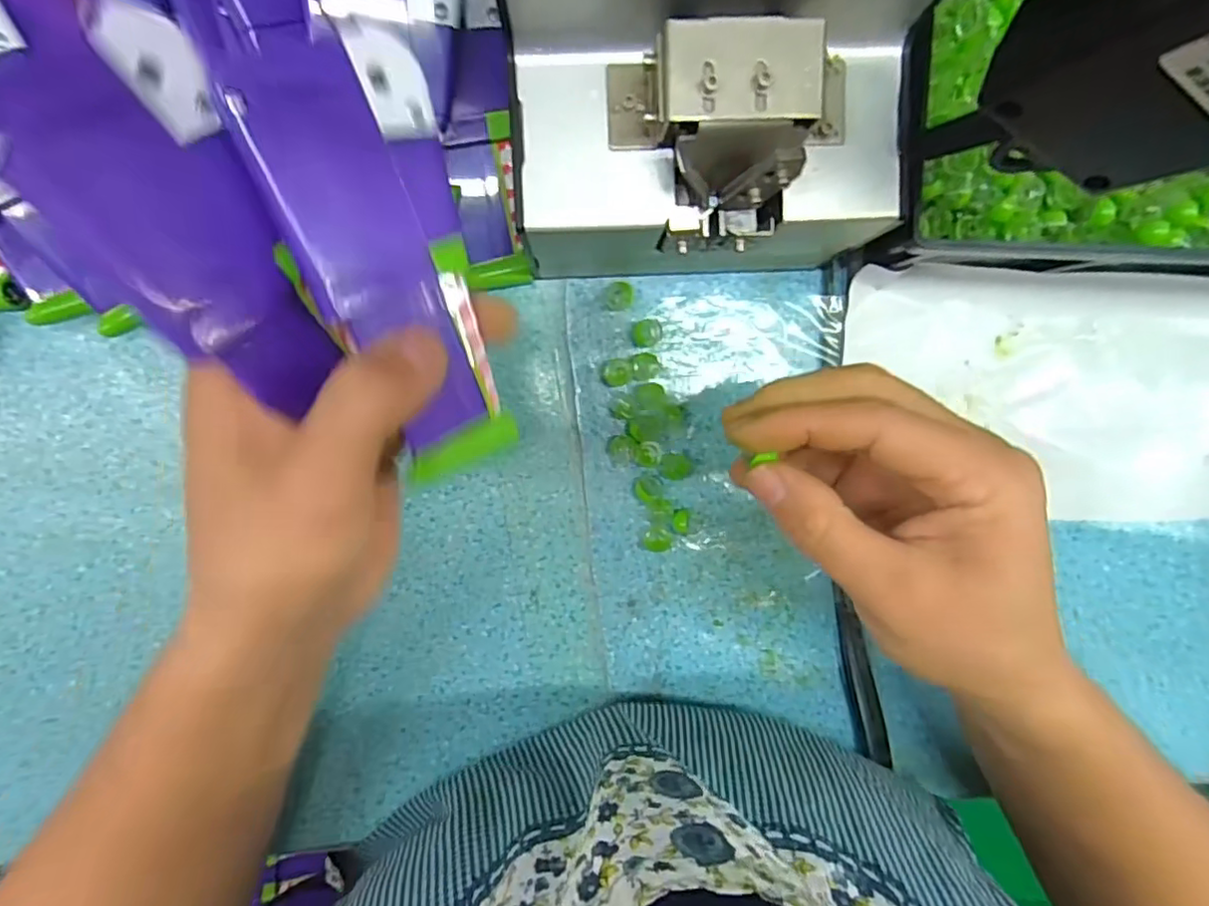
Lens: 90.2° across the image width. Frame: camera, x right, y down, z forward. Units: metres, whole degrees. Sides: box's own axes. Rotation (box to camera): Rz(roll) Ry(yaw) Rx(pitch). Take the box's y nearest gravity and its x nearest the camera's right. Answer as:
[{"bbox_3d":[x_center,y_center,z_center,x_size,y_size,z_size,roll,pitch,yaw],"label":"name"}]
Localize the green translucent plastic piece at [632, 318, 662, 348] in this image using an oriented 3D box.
[{"bbox_3d":[0.019,-0.054,0.270,0.013,0.004,0.012,0,95,-1],"label":"green translucent plastic piece"}]

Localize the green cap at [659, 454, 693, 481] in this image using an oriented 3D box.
[{"bbox_3d":[0.032,0.006,0.273,0.014,0.011,0.012,-2,95,-1],"label":"green cap"}]

